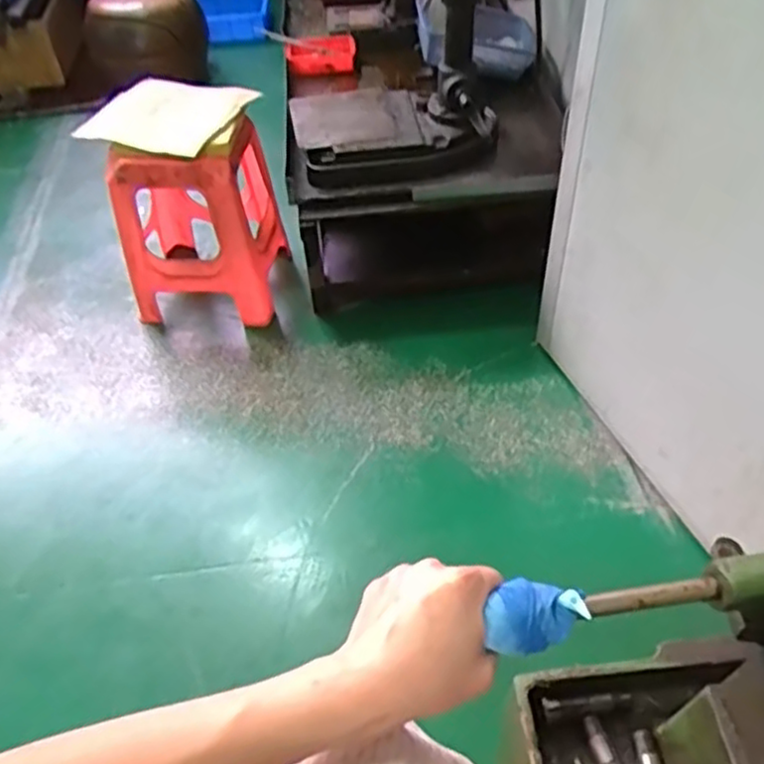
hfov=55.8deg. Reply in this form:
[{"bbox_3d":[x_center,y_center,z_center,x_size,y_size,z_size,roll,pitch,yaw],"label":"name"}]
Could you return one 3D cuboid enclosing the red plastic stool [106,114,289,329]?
[{"bbox_3d":[-0.468,-0.421,1.835,0.368,0.504,0.351,-1,47,3],"label":"red plastic stool"}]

